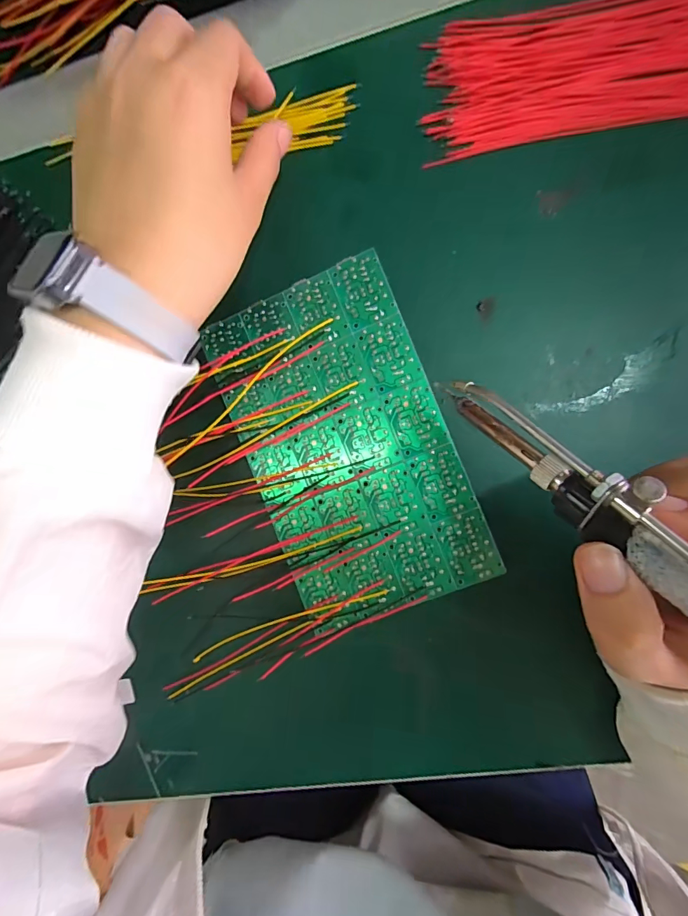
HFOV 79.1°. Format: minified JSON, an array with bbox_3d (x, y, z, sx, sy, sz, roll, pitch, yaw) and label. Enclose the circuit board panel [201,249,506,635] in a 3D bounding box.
[{"bbox_3d":[0.001,-0.006,0.215,0.101,0.004,0.171,-22,89,8],"label":"circuit board panel"}]

